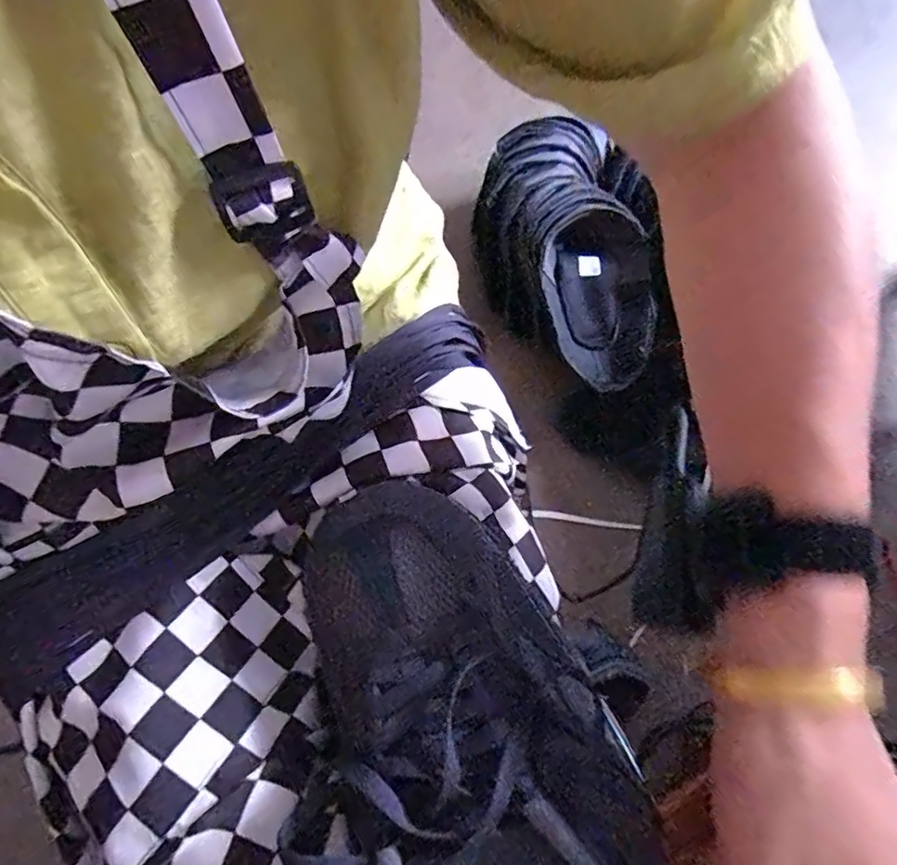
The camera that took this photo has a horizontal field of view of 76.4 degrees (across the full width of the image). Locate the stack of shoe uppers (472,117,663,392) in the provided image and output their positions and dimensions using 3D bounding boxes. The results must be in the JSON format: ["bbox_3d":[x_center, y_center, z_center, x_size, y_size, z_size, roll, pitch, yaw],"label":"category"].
[{"bbox_3d":[0.159,-0.244,0.773,0.204,0.123,0.381,-18,70,-5],"label":"stack of shoe uppers"}]

